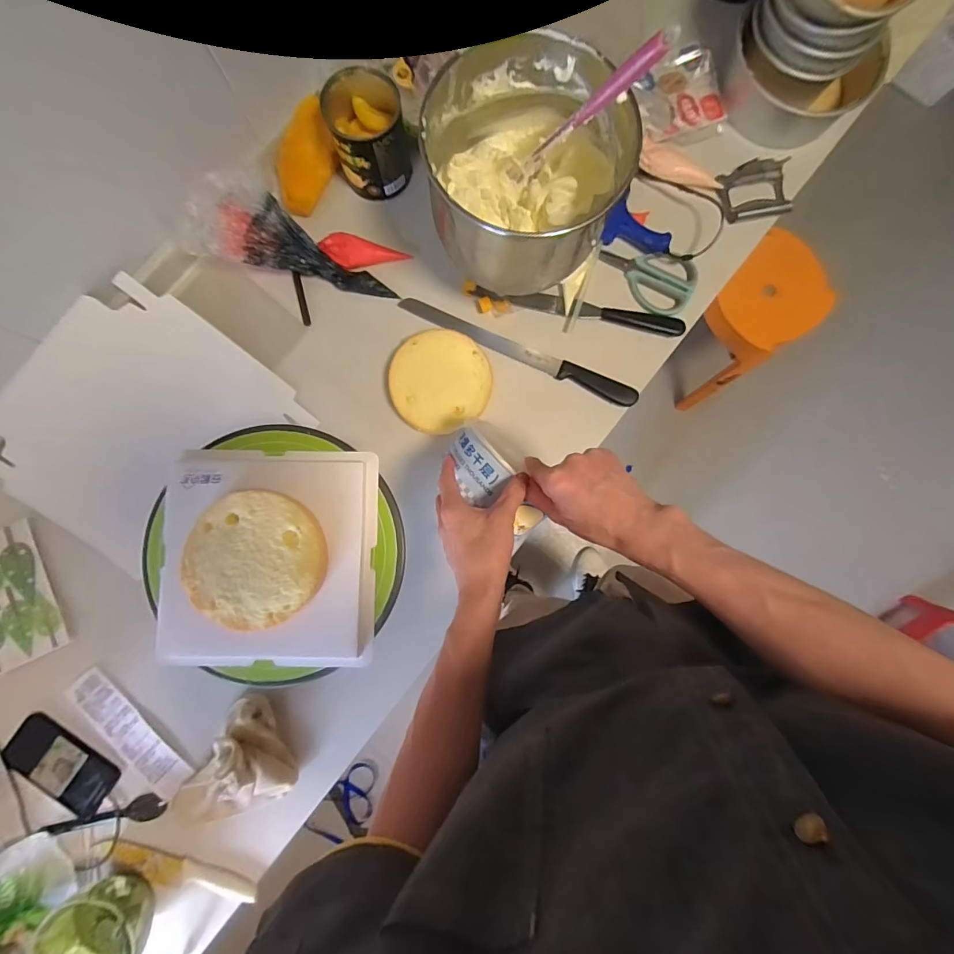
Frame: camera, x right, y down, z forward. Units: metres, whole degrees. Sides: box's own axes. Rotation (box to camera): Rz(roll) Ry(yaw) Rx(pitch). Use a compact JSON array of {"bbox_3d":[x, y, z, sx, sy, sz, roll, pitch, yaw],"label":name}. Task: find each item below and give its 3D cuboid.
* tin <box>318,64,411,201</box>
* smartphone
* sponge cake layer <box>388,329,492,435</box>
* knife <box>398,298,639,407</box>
[{"bbox_3d":[-0.149,-0.468,0.632,0.094,0.102,0.111,-17,86,-2],"label":"tin"},{"bbox_3d":[-0.564,0.391,0.617,0.148,0.016,0.073,34,86,2],"label":"smartphone"},{"bbox_3d":[-0.054,-0.140,0.653,0.139,0.022,0.148,0,86,0],"label":"sponge cake layer"},{"bbox_3d":[0.061,-0.185,0.661,0.363,0.010,0.032,23,86,1],"label":"knife"}]

